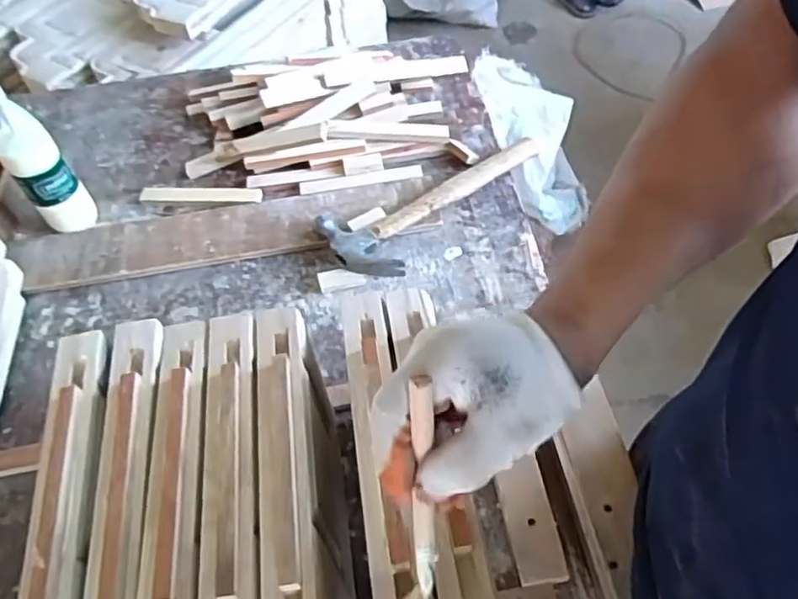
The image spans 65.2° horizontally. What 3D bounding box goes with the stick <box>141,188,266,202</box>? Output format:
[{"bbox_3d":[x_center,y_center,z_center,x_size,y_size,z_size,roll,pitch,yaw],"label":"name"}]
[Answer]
[{"bbox_3d":[-0.283,-0.149,0.890,0.182,0.008,0.023,2,66,11],"label":"stick"}]

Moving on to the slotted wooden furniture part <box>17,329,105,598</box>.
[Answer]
[{"bbox_3d":[-0.238,0.167,0.455,0.044,0.067,0.318,-12,54,-3],"label":"slotted wooden furniture part"}]

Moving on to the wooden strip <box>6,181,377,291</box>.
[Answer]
[{"bbox_3d":[-0.269,-0.092,0.843,0.476,0.016,0.109,-9,54,-1],"label":"wooden strip"}]

